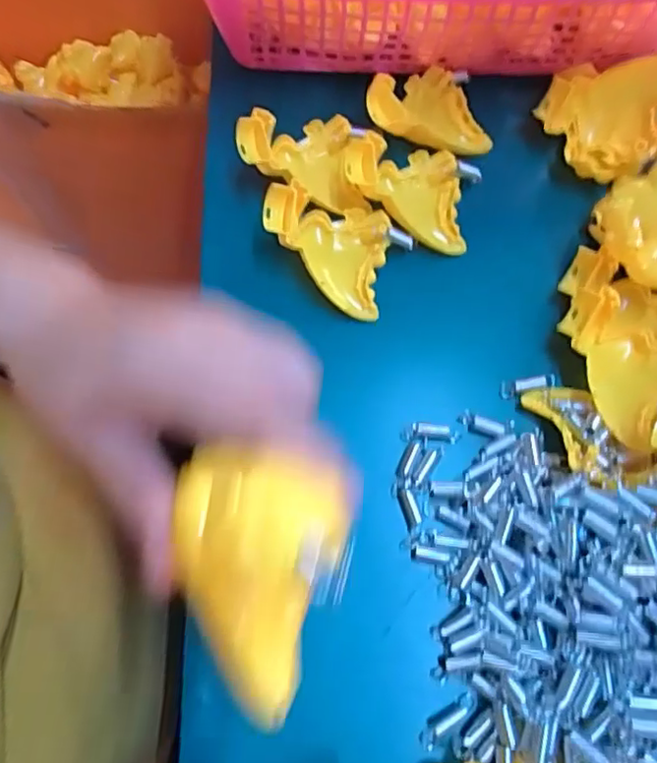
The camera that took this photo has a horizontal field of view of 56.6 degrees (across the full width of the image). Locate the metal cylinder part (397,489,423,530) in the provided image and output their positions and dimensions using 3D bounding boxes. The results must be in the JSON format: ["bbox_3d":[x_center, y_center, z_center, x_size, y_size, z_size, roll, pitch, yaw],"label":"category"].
[{"bbox_3d":[0.039,0.060,0.290,0.007,0.005,0.020,-19,72,-8],"label":"metal cylinder part"}]

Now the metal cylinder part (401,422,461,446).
[{"bbox_3d":[0.051,0.025,0.302,0.029,0.009,0.008,2,70,-1],"label":"metal cylinder part"}]

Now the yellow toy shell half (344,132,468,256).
[{"bbox_3d":[0.042,-0.105,0.324,0.063,0.031,0.059,-3,71,-3],"label":"yellow toy shell half"}]

